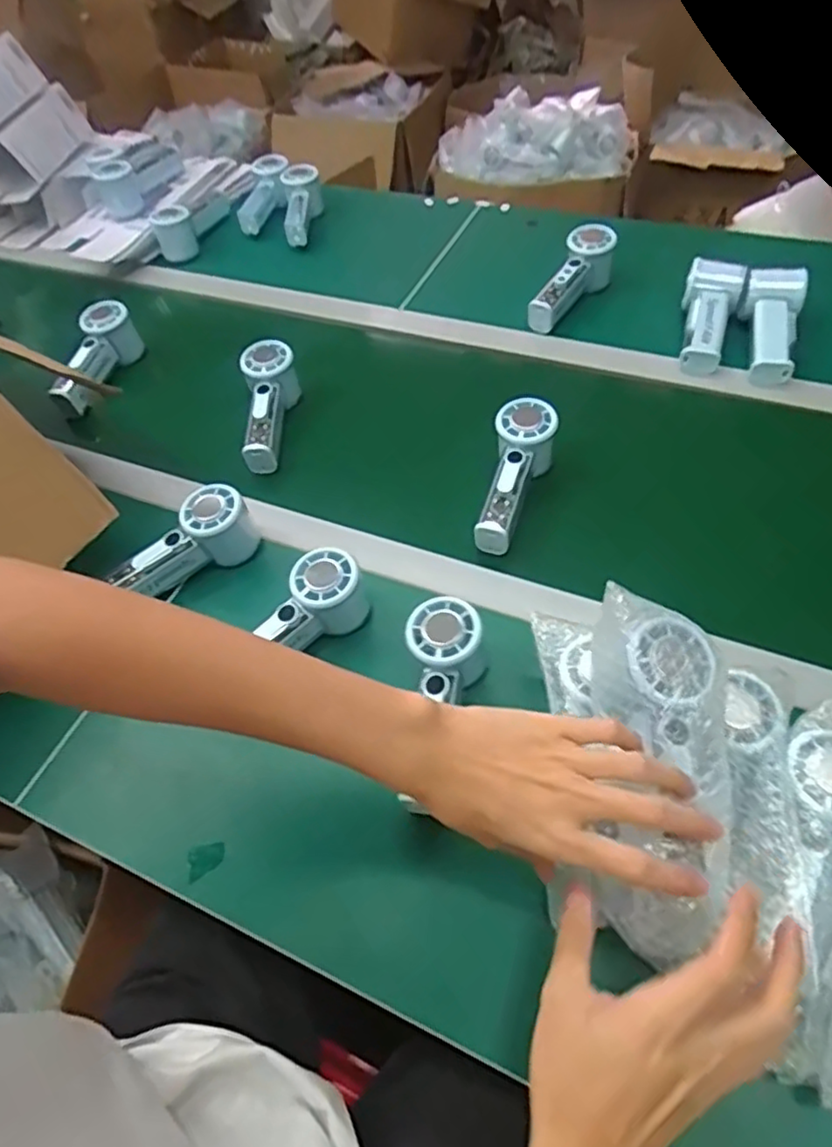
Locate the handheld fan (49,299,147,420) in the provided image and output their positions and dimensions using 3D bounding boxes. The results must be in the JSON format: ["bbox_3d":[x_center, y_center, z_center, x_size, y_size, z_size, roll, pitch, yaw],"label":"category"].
[{"bbox_3d":[-0.395,-0.259,0.818,0.049,0.073,0.149,14,70,16],"label":"handheld fan"}]

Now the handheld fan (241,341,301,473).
[{"bbox_3d":[-0.164,-0.181,0.738,0.049,0.058,0.154,0,69,5],"label":"handheld fan"}]

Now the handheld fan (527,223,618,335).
[{"bbox_3d":[0.187,-0.354,0.808,0.052,0.061,0.159,33,79,26],"label":"handheld fan"}]

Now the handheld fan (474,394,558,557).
[{"bbox_3d":[0.092,-0.090,0.636,0.053,0.052,0.156,15,71,17],"label":"handheld fan"}]

